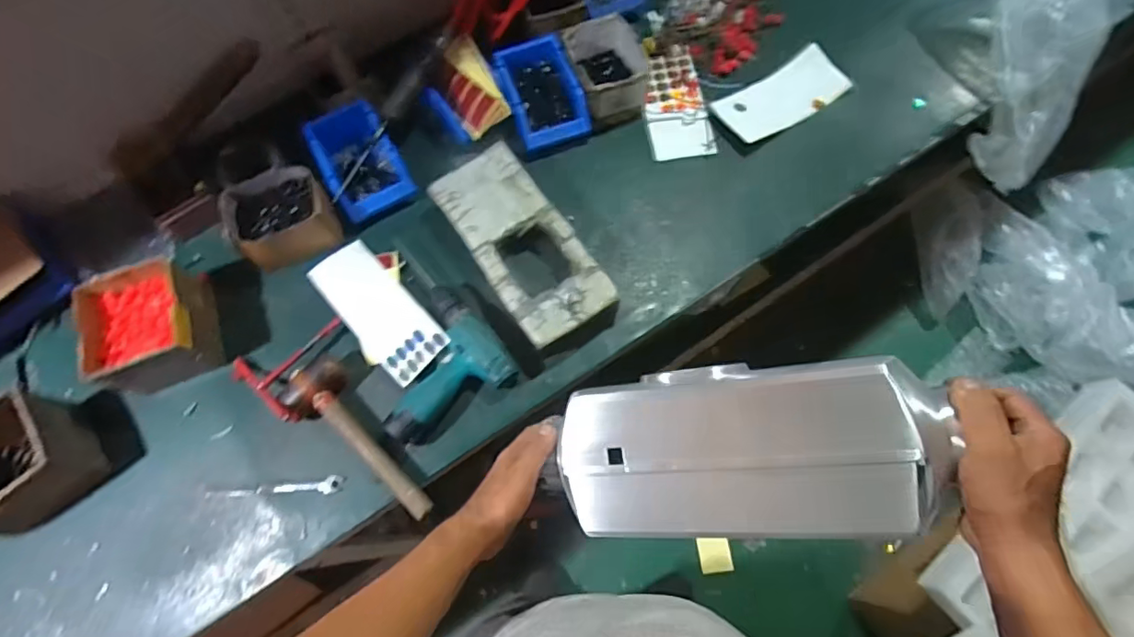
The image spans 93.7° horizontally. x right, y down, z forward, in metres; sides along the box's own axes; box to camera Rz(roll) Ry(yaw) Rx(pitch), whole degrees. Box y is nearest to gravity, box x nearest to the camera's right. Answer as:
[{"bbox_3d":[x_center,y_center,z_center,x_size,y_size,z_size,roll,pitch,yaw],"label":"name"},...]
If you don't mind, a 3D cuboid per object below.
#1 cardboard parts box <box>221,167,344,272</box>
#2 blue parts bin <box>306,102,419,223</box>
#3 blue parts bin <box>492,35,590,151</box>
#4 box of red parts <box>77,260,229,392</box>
[{"bbox_3d":[-0.447,-0.157,0.843,0.151,0.074,0.126,-28,70,-8],"label":"cardboard parts box"},{"bbox_3d":[-0.344,-0.256,0.885,0.127,0.081,0.189,-27,70,-8],"label":"blue parts bin"},{"bbox_3d":[-0.046,-0.386,0.928,0.125,0.081,0.186,-20,69,-5],"label":"blue parts bin"},{"bbox_3d":[-0.605,0.017,0.773,0.144,0.091,0.158,-25,70,-7],"label":"box of red parts"}]

